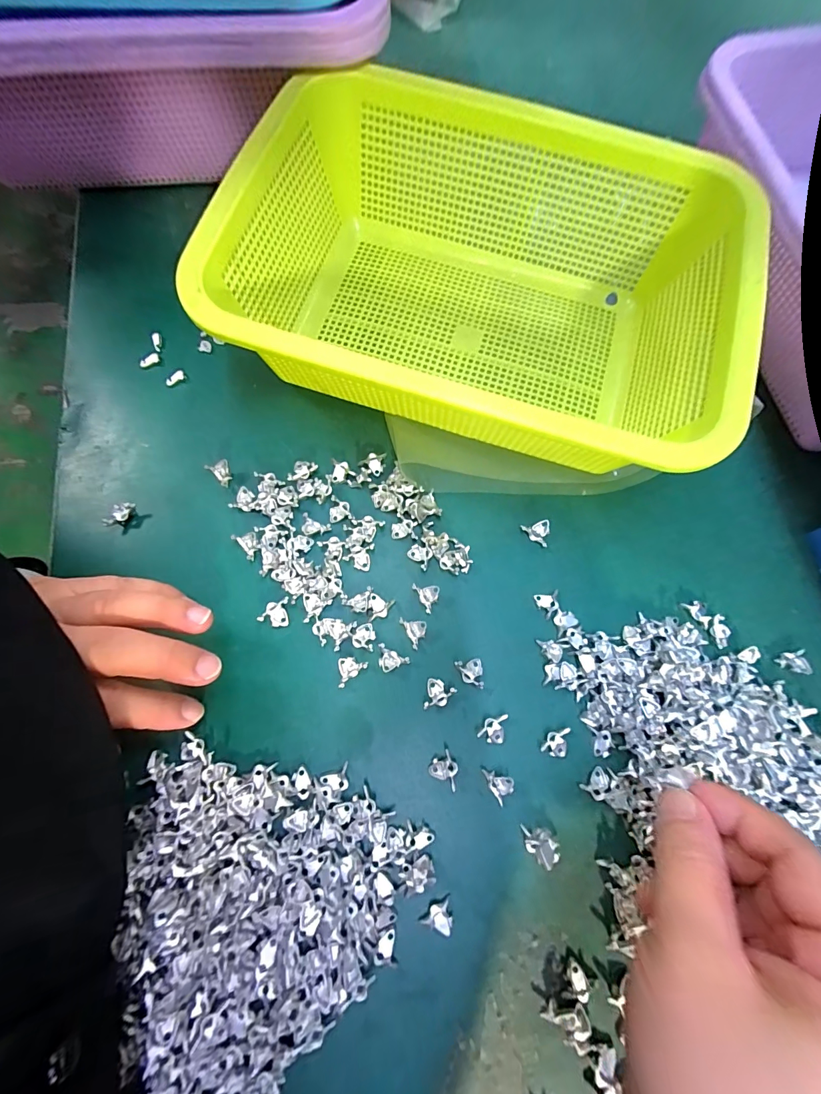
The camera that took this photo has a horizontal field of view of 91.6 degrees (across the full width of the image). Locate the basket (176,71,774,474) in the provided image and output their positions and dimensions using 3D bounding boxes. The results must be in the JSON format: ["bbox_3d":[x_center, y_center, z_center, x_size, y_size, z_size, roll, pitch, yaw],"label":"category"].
[{"bbox_3d":[0.037,-0.142,0.229,0.263,0.075,0.190,18,76,3],"label":"basket"}]

